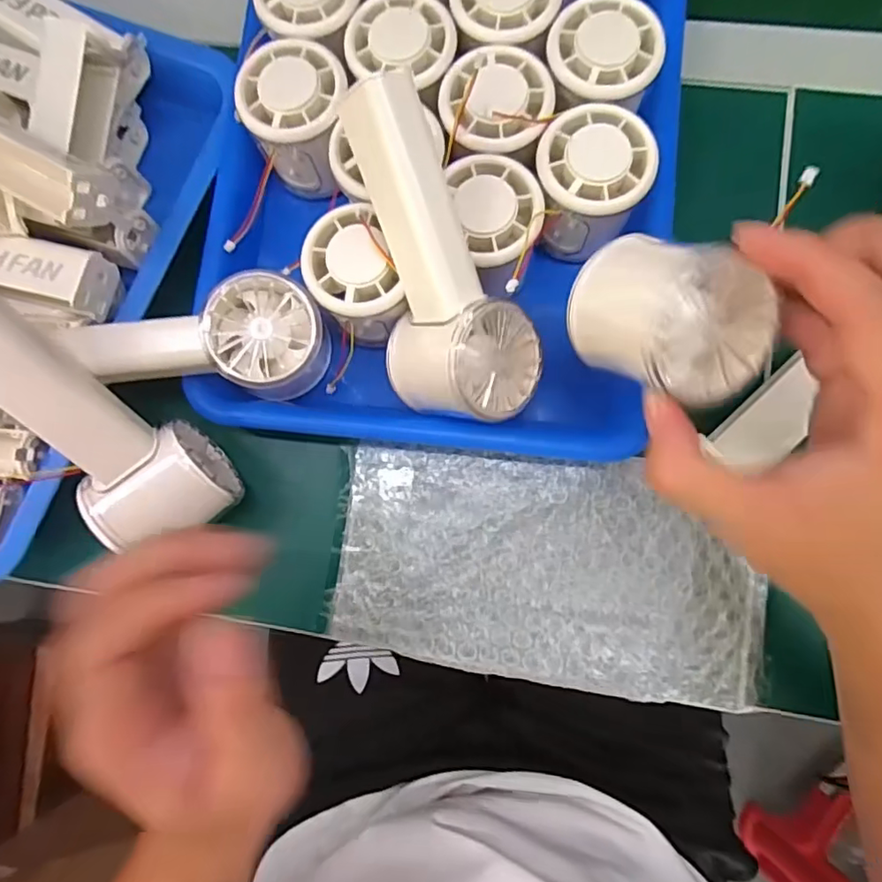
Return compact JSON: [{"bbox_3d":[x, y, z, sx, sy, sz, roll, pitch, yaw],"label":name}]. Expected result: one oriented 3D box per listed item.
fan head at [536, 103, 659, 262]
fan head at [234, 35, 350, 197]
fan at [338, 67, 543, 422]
[{"bbox_3d":[0.075,-0.131,0.295,0.054,0.044,0.059,0,82,3],"label":"fan head"},{"bbox_3d":[-0.076,-0.174,0.315,0.053,0.053,0.060,-13,81,1],"label":"fan head"},{"bbox_3d":[-0.001,-0.079,0.257,0.073,0.048,0.151,-19,113,0],"label":"fan"}]

